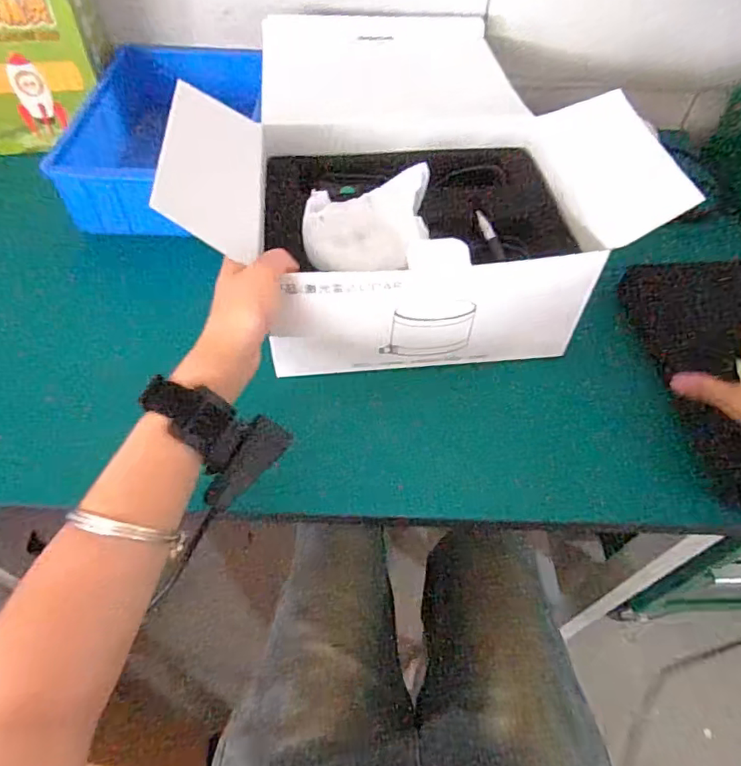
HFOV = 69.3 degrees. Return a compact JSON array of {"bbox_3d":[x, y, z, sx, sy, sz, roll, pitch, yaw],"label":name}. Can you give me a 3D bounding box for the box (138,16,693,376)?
[{"bbox_3d":[0.034,-0.233,0.549,0.393,0.146,0.435,-3,53,-4],"label":"box"}]

